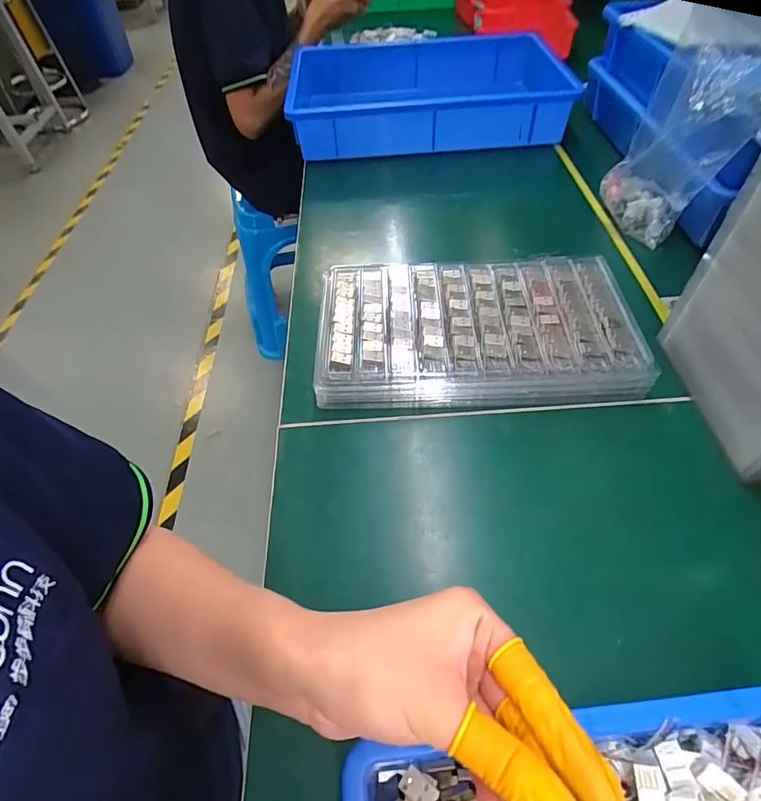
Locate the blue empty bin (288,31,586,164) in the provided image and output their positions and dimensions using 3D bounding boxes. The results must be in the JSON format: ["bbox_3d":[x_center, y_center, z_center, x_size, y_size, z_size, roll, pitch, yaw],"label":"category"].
[{"bbox_3d":[0.069,-0.503,0.779,0.421,0.097,0.306,-1,54,4],"label":"blue empty bin"}]

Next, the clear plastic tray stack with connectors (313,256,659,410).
[{"bbox_3d":[0.088,-0.072,0.460,0.286,0.036,0.161,-2,53,3],"label":"clear plastic tray stack with connectors"}]

